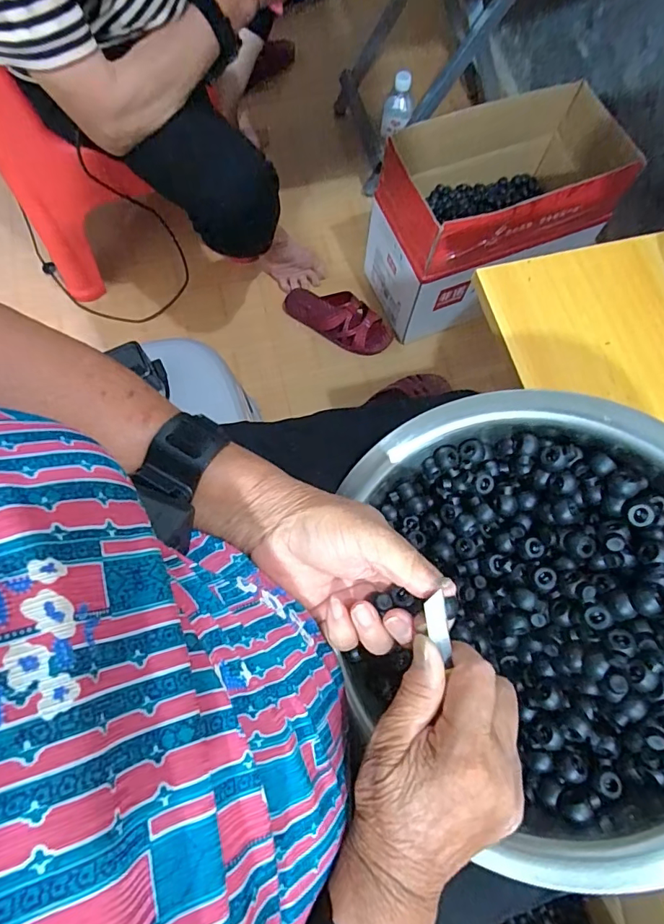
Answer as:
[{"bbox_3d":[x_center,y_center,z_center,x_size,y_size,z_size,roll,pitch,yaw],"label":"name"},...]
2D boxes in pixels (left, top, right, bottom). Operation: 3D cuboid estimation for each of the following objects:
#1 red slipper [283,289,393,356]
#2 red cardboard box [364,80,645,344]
[{"bbox_3d":[0.012,-0.296,0.985,0.233,0.058,0.088,30,74,8],"label":"red slipper"},{"bbox_3d":[0.301,-0.449,0.905,0.428,0.305,0.224,-18,73,-7],"label":"red cardboard box"}]

